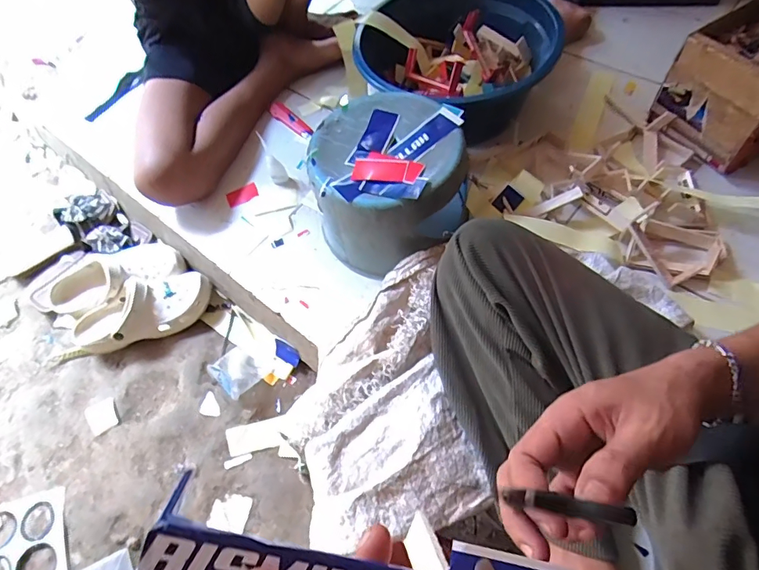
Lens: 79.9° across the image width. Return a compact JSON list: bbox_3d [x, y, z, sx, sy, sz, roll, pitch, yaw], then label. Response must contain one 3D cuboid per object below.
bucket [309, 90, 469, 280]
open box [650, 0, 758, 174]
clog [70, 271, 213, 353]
[{"bbox_3d":[0.010,-0.142,0.707,0.210,0.196,0.228,-3,59,6],"label":"bucket"},{"bbox_3d":[0.581,-0.323,0.711,0.184,0.198,0.171,-32,61,-12],"label":"open box"},{"bbox_3d":[-0.431,0.053,0.823,0.247,0.077,0.100,-22,63,-7],"label":"clog"}]

